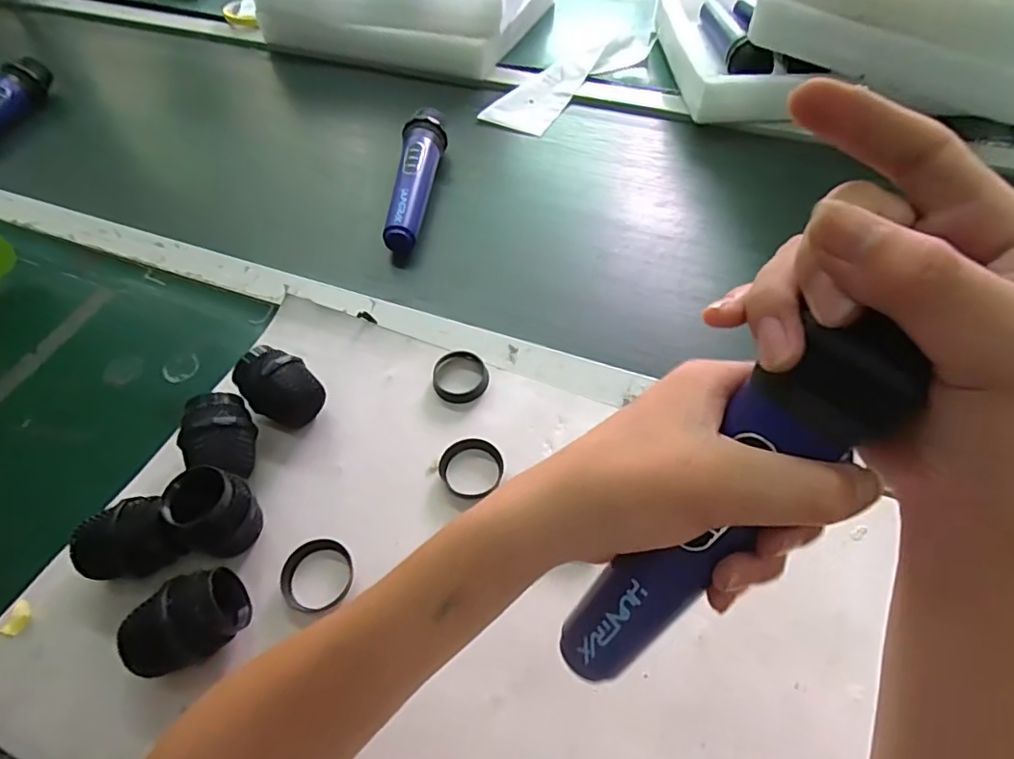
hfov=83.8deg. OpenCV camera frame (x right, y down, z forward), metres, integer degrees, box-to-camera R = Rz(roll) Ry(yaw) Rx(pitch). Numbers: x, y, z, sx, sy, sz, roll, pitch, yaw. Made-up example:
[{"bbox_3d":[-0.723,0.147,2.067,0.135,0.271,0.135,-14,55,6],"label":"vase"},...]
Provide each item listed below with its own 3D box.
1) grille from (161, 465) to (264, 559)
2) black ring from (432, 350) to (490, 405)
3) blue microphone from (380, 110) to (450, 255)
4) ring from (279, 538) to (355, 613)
[{"bbox_3d":[-0.184,0.083,0.354,0.045,0.058,0.042,-1,53,1],"label":"grille"},{"bbox_3d":[-0.035,-0.003,0.442,0.042,0.011,0.044,-1,53,1],"label":"black ring"},{"bbox_3d":[-0.092,-0.215,0.592,0.044,0.045,0.197,0,53,2],"label":"blue microphone"},{"bbox_3d":[-0.120,0.123,0.357,0.043,0.007,0.043,-1,53,1],"label":"ring"}]

